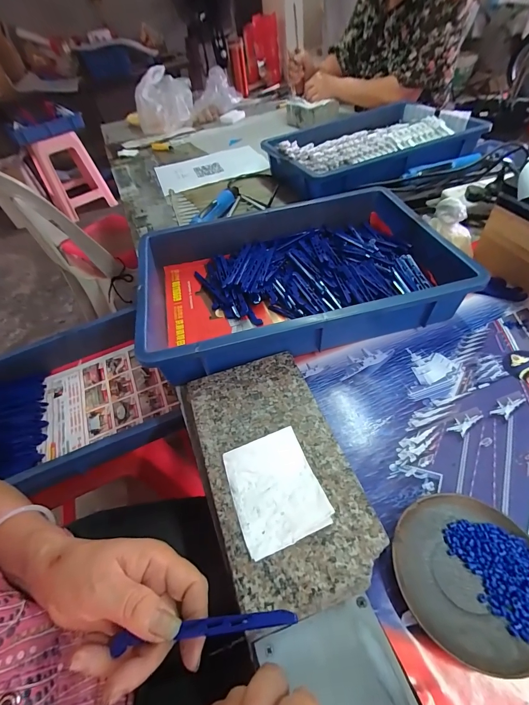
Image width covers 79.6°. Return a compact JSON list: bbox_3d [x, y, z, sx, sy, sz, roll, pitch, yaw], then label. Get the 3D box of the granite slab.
[{"bbox_3d":[0.006,0.111,0.323,0.137,0.023,0.243,-19,50,-8],"label":"granite slab"}]

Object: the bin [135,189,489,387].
[{"bbox_3d":[0.039,-0.115,0.476,0.439,0.083,0.283,-15,50,-4],"label":"bin"}]

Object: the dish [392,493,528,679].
[{"bbox_3d":[0.166,0.177,0.256,0.113,0.015,0.112,-4,50,5],"label":"dish"}]

